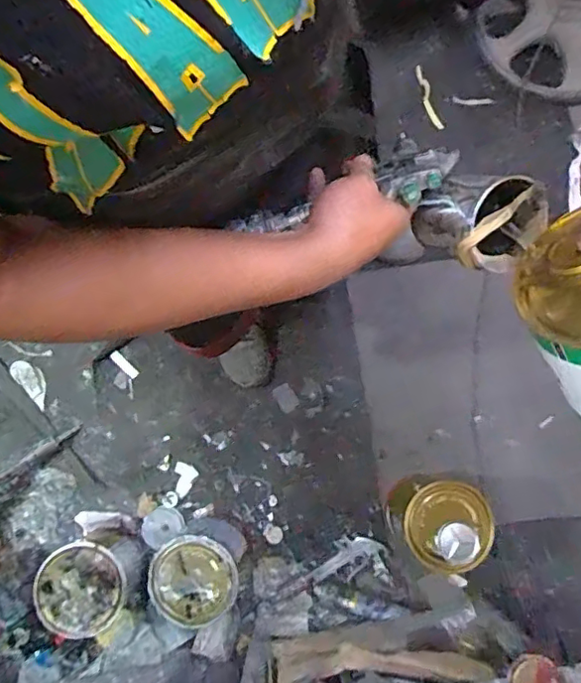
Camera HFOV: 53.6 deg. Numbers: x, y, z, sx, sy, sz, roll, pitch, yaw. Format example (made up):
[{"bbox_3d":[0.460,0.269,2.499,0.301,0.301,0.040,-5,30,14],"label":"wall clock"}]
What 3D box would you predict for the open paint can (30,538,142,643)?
[{"bbox_3d":[-0.382,0.463,1.117,0.152,0.217,0.163,0,85,1],"label":"open paint can"}]

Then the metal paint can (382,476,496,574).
[{"bbox_3d":[0.292,0.354,1.143,0.162,0.210,0.154,-10,85,1],"label":"metal paint can"}]

